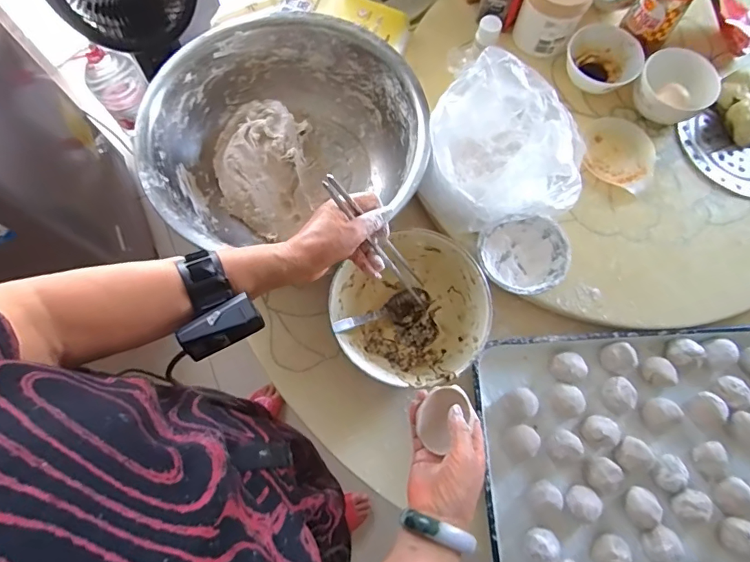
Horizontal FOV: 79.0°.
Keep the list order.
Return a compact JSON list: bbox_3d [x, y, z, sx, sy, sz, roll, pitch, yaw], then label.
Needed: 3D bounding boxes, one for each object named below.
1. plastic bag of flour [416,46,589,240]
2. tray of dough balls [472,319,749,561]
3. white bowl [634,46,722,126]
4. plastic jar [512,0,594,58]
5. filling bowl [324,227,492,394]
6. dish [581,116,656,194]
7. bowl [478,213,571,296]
[{"bbox_3d":[0.164,-0.166,0.605,0.180,0.146,0.195,5,73,0],"label":"plastic bag of flour"},{"bbox_3d":[0.372,0.245,0.585,0.461,0.048,0.363,-3,73,-2],"label":"tray of dough balls"},{"bbox_3d":[0.454,-0.290,0.692,0.107,0.059,0.106,0,73,-1],"label":"white bowl"},{"bbox_3d":[0.278,-0.427,0.715,0.093,0.100,0.106,23,74,6],"label":"plastic jar"},{"bbox_3d":[0.046,0.042,0.616,0.197,0.085,0.190,-18,74,-6],"label":"filling bowl"},{"bbox_3d":[0.367,-0.196,0.687,0.111,0.015,0.104,0,73,-1],"label":"dish"},{"bbox_3d":[0.202,-0.033,0.622,0.119,0.040,0.107,-24,75,-8],"label":"bowl"}]

